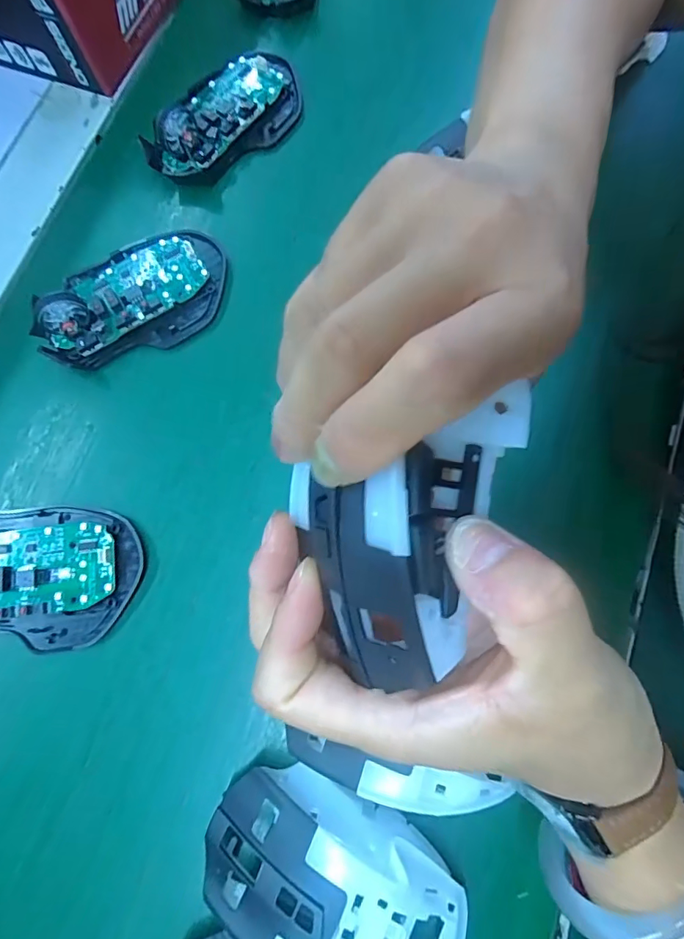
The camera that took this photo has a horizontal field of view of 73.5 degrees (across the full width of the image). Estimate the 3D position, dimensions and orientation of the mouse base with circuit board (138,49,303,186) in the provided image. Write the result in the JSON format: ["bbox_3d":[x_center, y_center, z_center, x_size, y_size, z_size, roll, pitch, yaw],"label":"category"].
[{"bbox_3d":[-0.080,-0.238,0.301,0.114,0.030,0.066,-36,78,-7],"label":"mouse base with circuit board"}]

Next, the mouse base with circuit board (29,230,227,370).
[{"bbox_3d":[-0.126,-0.106,0.274,0.111,0.027,0.071,-16,77,-2],"label":"mouse base with circuit board"}]

